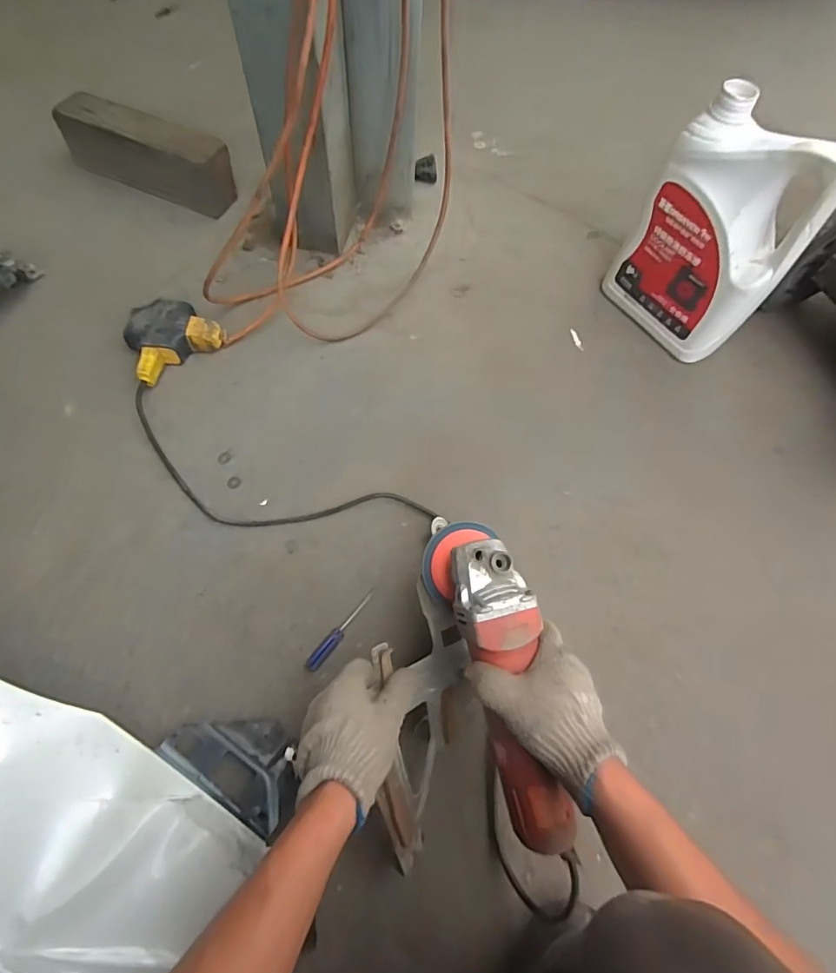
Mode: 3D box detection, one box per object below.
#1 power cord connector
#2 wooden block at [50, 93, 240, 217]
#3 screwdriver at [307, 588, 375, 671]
[{"bbox_3d":[-0.366,-0.215,0.749,0.133,0.054,0.104,-40,73,-18],"label":"power cord connector"},{"bbox_3d":[-0.463,-0.569,0.882,0.304,0.097,0.084,24,67,8],"label":"wooden block"},{"bbox_3d":[-0.089,0.170,0.607,0.016,0.012,0.114,36,69,13],"label":"screwdriver"}]

